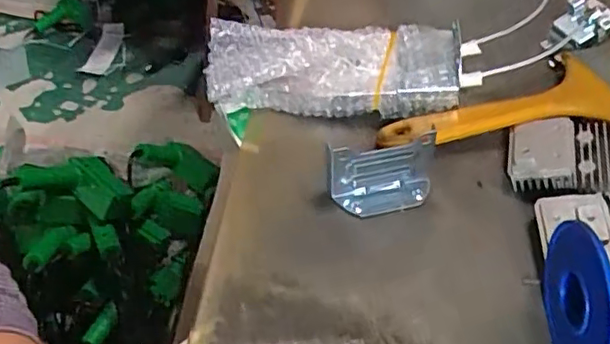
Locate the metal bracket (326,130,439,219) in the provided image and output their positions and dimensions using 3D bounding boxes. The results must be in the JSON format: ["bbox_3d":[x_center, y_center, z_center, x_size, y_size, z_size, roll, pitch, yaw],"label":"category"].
[{"bbox_3d":[0.043,0.001,0.313,0.058,0.032,0.023,-8,49,-5],"label":"metal bracket"}]

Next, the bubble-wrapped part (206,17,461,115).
[{"bbox_3d":[0.017,-0.069,0.363,0.154,0.043,0.063,4,49,5],"label":"bubble-wrapped part"}]

